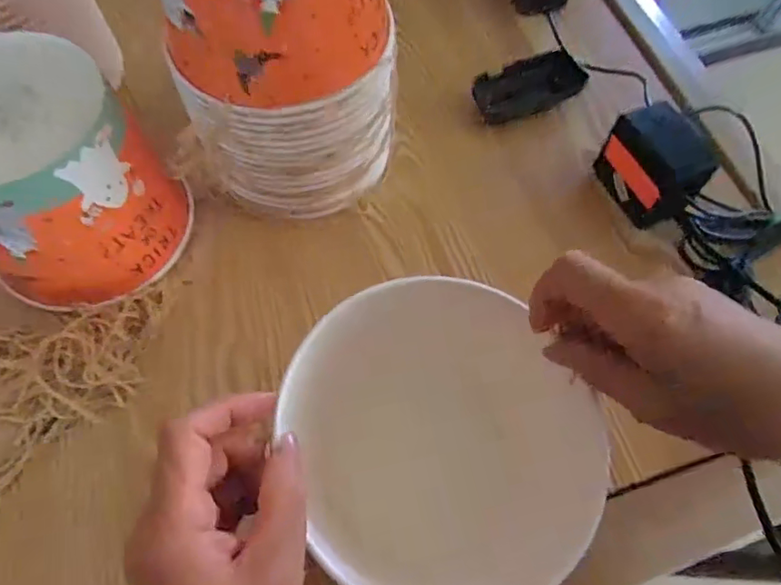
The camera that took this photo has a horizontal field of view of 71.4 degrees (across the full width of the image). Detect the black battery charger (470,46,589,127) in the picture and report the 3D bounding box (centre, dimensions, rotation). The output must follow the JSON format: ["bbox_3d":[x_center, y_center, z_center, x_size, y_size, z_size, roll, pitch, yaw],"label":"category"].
[{"bbox_3d":[0.134,-0.200,0.528,0.107,0.021,0.053,-23,69,-13],"label":"black battery charger"}]

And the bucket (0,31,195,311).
[{"bbox_3d":[-0.238,-0.078,0.389,0.133,0.143,0.131,0,64,0],"label":"bucket"}]

